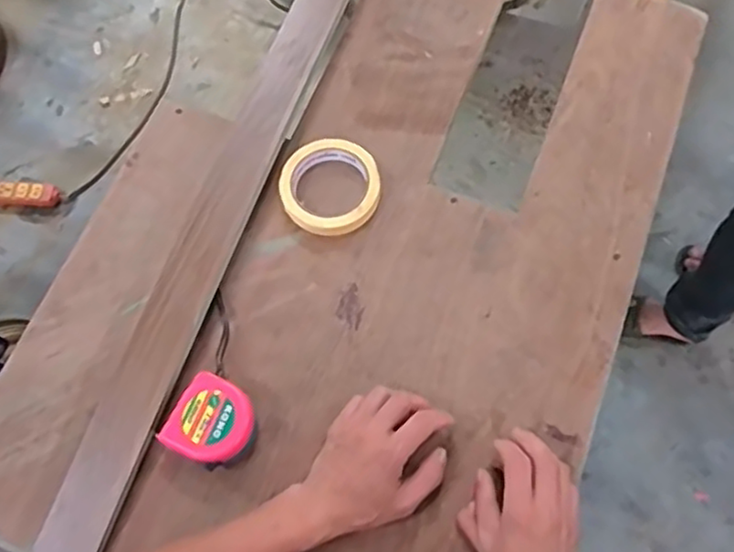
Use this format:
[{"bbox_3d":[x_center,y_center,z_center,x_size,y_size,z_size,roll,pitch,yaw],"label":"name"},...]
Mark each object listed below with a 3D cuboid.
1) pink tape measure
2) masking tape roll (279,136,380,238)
[{"bbox_3d":[-0.138,0.134,0.627,0.071,0.037,0.073,25,74,11],"label":"pink tape measure"},{"bbox_3d":[-0.039,-0.094,0.721,0.100,0.021,0.105,-1,70,3],"label":"masking tape roll"}]

